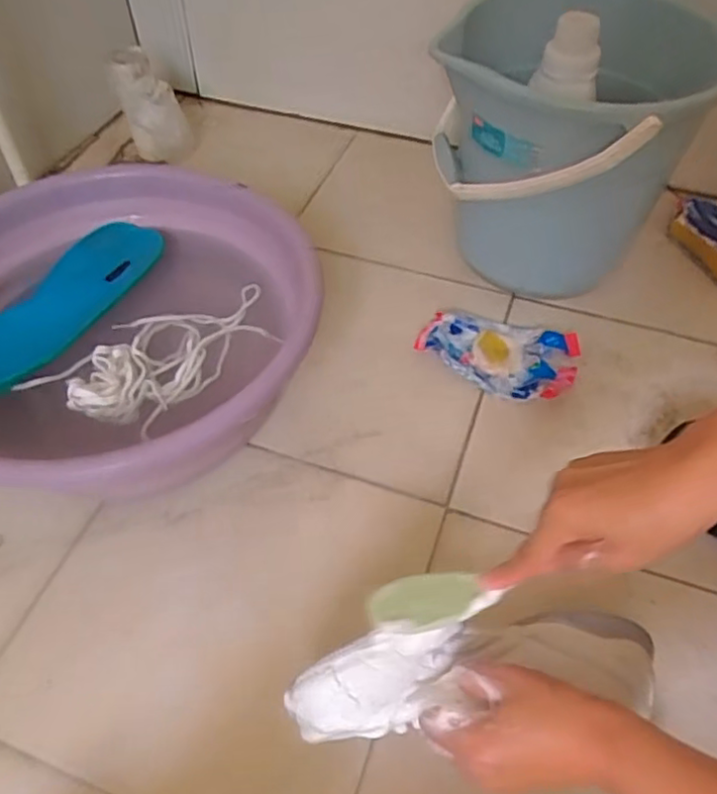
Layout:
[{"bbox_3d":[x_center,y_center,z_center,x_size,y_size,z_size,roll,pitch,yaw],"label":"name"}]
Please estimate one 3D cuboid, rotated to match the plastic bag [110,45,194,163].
[{"bbox_3d":[-0.283,-0.392,0.879,0.068,0.140,0.067,26,57,18],"label":"plastic bag"}]

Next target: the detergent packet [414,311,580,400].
[{"bbox_3d":[0.150,-0.049,0.694,0.161,0.017,0.101,19,53,15],"label":"detergent packet"}]

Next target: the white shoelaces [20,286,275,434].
[{"bbox_3d":[-0.178,-0.040,0.599,0.217,0.020,0.113,-37,59,-27],"label":"white shoelaces"}]

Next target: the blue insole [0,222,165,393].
[{"bbox_3d":[-0.292,-0.089,0.623,0.080,0.027,0.260,22,54,18],"label":"blue insole"}]

